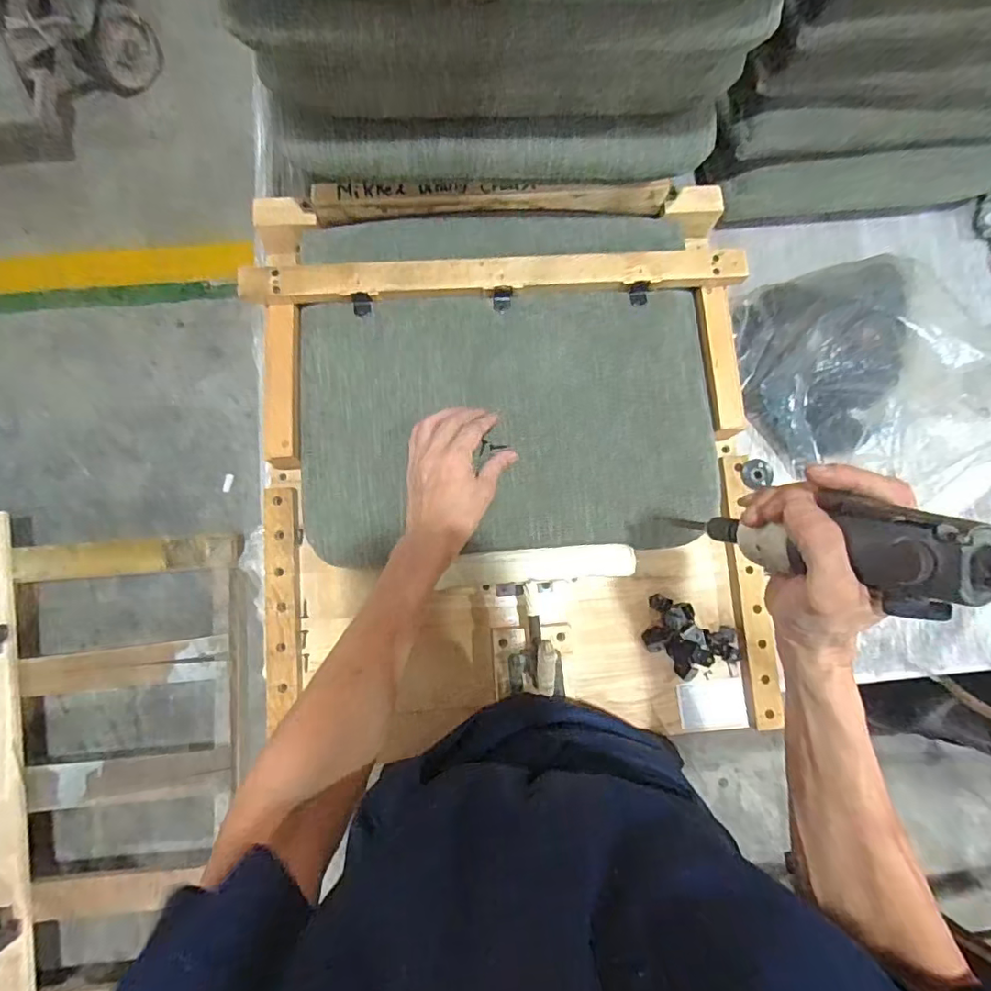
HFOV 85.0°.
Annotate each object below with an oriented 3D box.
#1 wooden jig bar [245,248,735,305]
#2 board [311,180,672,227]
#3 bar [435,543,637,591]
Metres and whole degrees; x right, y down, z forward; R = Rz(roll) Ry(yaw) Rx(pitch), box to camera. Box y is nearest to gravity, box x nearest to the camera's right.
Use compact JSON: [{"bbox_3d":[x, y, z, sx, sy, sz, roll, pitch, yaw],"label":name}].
[{"bbox_3d":[0.002,-0.237,0.579,0.532,0.021,0.038,-4,82,-4],"label":"wooden jig bar"},{"bbox_3d":[-0.001,-0.332,0.609,0.397,0.031,0.036,-1,82,-3],"label":"board"},{"bbox_3d":[0.045,0.071,0.548,0.191,0.020,0.034,-3,82,-4],"label":"bar"}]

